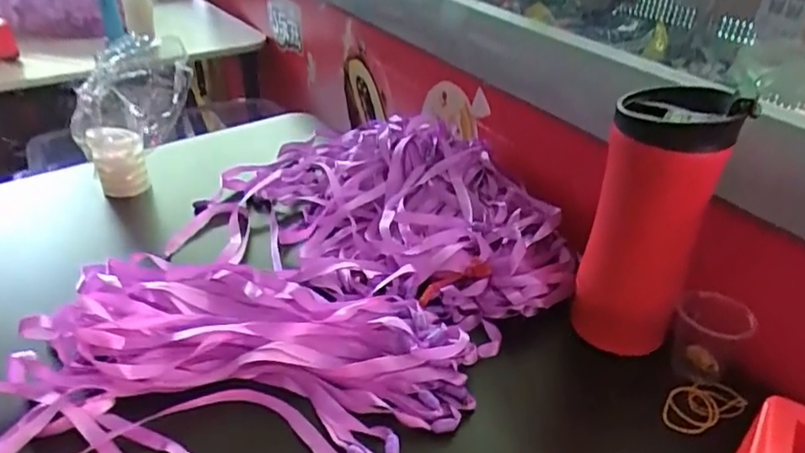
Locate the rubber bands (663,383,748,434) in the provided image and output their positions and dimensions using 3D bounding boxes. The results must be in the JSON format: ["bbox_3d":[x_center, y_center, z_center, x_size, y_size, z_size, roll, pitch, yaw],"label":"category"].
[{"bbox_3d":[0.206,0.123,0.412,0.061,0.011,0.031,-14,37,-23],"label":"rubber bands"}]

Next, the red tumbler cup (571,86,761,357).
[{"bbox_3d":[0.167,0.000,0.411,0.072,0.177,0.077,1,33,-1],"label":"red tumbler cup"}]

